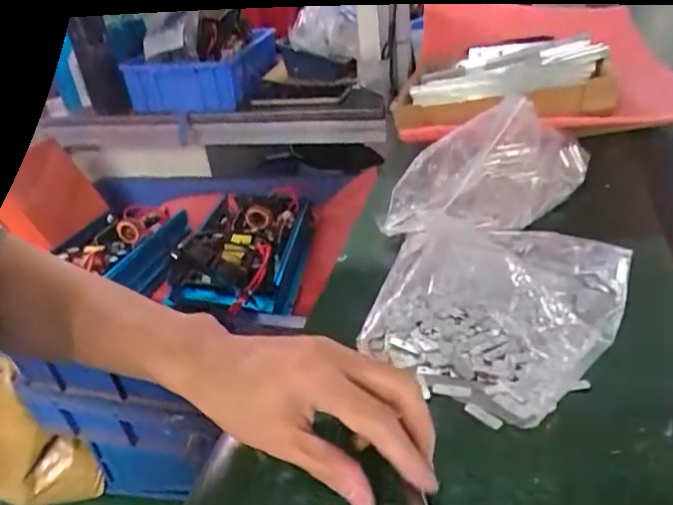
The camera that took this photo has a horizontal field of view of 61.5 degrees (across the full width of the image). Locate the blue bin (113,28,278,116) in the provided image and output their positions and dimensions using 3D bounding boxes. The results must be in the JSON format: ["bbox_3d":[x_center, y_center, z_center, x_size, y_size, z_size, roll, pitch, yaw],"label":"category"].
[{"bbox_3d":[-0.224,-0.287,0.920,0.187,0.082,0.173,8,34,20],"label":"blue bin"}]

